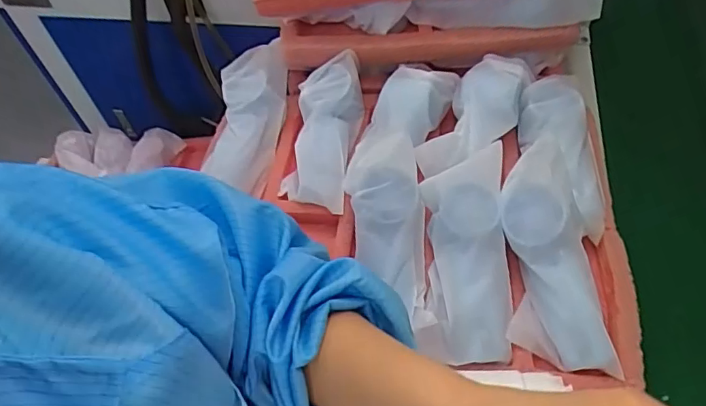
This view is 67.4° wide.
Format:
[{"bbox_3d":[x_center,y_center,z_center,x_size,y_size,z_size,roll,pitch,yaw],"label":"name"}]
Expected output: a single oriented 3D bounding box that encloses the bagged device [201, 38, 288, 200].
[{"bbox_3d":[-0.119,-0.108,0.601,0.073,0.033,0.172,7,76,10],"label":"bagged device"}]

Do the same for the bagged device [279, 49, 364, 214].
[{"bbox_3d":[-0.030,-0.077,0.574,0.069,0.046,0.179,6,69,9],"label":"bagged device"}]

